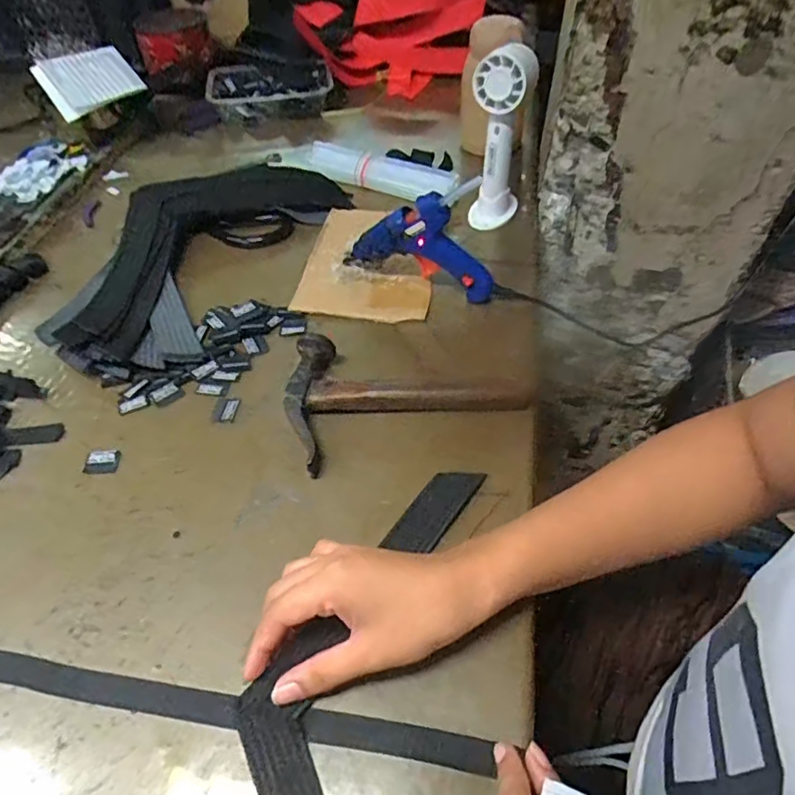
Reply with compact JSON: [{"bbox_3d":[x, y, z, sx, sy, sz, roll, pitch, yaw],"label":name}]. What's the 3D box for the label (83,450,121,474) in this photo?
[{"bbox_3d":[-0.225,0.048,0.431,0.025,0.004,0.020,-4,51,-2],"label":"label"}]

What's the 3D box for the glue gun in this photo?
[{"bbox_3d":[0.019,-0.144,0.511,0.142,0.107,0.024,16,53,13],"label":"glue gun"}]

